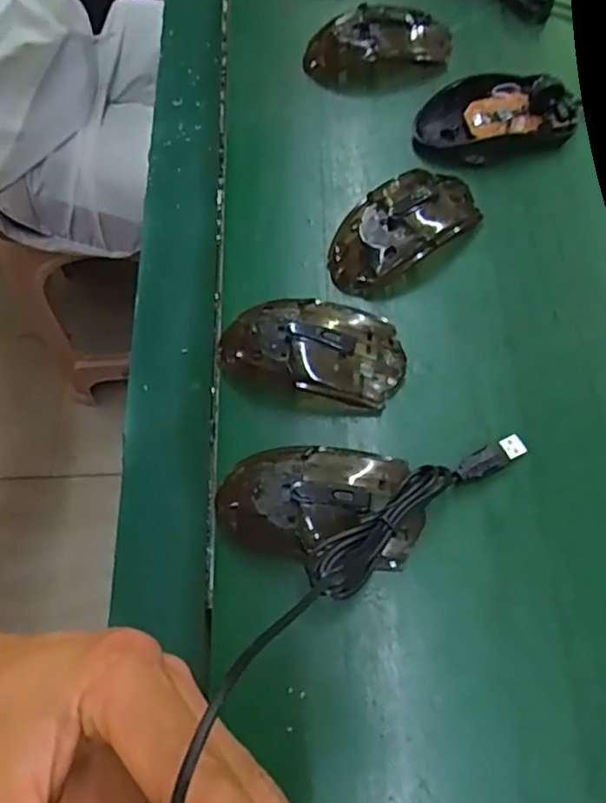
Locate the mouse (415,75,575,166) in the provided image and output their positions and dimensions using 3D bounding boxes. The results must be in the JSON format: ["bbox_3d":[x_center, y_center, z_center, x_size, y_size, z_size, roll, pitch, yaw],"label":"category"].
[{"bbox_3d":[0.135,-0.200,0.456,0.107,0.023,0.062,-17,66,-5],"label":"mouse"}]

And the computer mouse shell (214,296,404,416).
[{"bbox_3d":[0.006,-0.032,0.388,0.107,0.027,0.059,10,65,8],"label":"computer mouse shell"}]

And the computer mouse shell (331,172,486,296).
[{"bbox_3d":[0.063,-0.113,0.417,0.106,0.032,0.057,-40,68,-15],"label":"computer mouse shell"}]

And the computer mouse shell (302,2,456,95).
[{"bbox_3d":[0.057,-0.263,0.485,0.108,0.029,0.058,-4,64,1],"label":"computer mouse shell"}]

